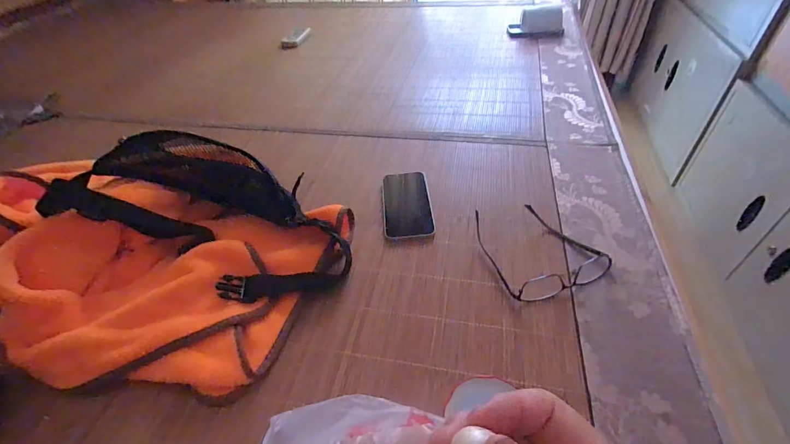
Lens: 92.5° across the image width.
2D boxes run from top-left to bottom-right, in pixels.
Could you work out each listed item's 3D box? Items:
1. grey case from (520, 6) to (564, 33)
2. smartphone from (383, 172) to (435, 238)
[{"bbox_3d":[0.417,-0.578,1.074,0.117,0.062,0.049,11,45,17],"label":"grey case"},{"bbox_3d":[0.018,-0.030,0.582,0.071,0.011,0.136,-4,43,1],"label":"smartphone"}]

